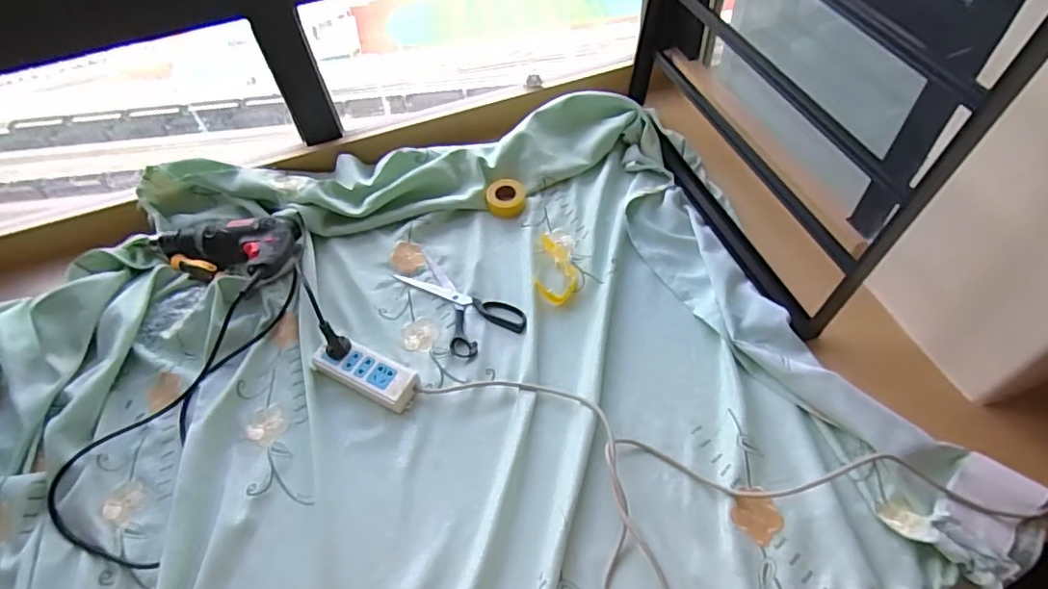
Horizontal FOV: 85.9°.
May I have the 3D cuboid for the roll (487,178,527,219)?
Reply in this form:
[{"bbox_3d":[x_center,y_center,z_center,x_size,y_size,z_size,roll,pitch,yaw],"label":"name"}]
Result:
[{"bbox_3d":[-0.031,-0.171,0.993,0.067,0.026,0.078,-4,54,1],"label":"roll"}]

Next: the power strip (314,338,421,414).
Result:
[{"bbox_3d":[-0.224,0.110,0.799,0.158,0.030,0.058,21,58,18],"label":"power strip"}]

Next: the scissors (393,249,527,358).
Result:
[{"bbox_3d":[-0.113,0.019,0.884,0.235,0.015,0.112,32,62,24],"label":"scissors"}]

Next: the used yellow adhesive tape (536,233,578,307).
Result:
[{"bbox_3d":[0.053,-0.046,0.891,0.061,0.025,0.143,4,54,7],"label":"used yellow adhesive tape"}]

